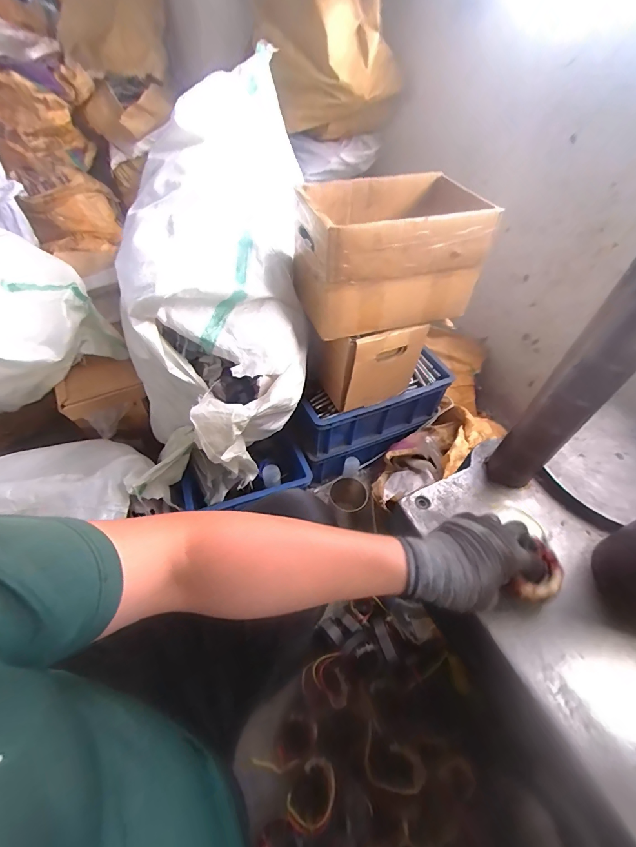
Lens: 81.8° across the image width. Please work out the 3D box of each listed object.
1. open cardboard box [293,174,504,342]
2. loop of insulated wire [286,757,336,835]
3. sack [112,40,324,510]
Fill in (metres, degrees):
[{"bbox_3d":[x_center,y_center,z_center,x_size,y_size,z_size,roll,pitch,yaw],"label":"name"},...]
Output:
[{"bbox_3d":[0.121,-0.313,0.684,0.308,0.193,0.192,-14,53,-15],"label":"open cardboard box"},{"bbox_3d":[-0.007,0.577,0.569,0.062,0.035,0.085,34,56,22],"label":"loop of insulated wire"},{"bbox_3d":[-0.205,-0.329,0.786,0.340,0.349,0.844,0,80,-4],"label":"sack"}]

